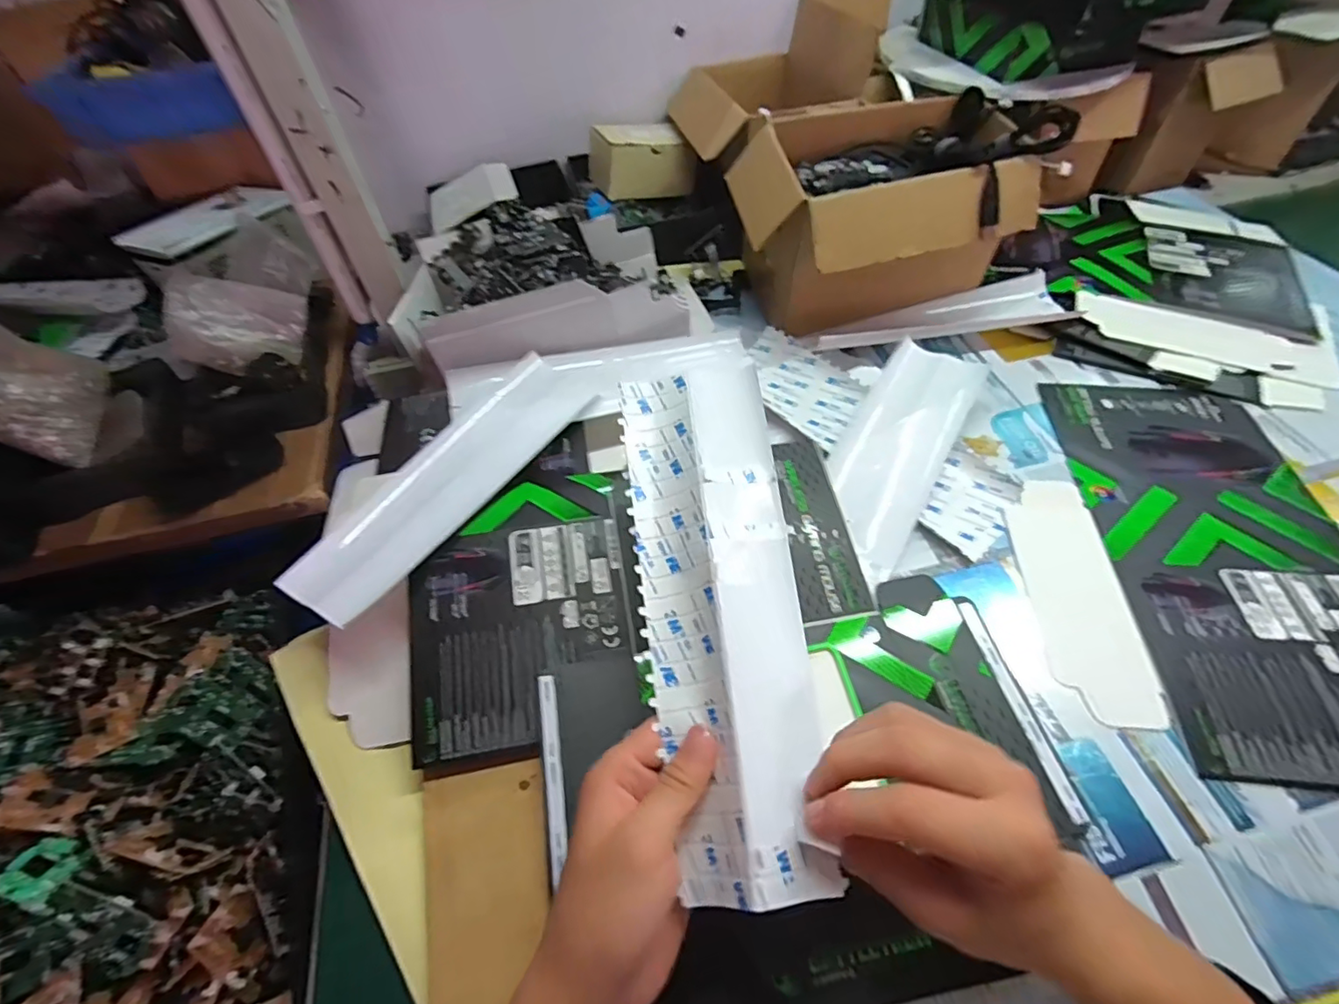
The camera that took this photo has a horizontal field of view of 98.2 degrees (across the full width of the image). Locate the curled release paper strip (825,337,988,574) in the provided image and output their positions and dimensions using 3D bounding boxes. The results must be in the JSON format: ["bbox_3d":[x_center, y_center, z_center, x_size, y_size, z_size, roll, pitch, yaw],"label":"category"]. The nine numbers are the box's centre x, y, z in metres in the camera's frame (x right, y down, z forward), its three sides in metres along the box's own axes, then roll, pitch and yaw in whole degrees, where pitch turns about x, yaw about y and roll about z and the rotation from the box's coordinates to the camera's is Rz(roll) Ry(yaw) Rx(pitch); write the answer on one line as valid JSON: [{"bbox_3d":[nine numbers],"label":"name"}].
[{"bbox_3d":[0.194,-0.056,0.495,0.087,0.031,0.220,24,58,21],"label":"curled release paper strip"}]

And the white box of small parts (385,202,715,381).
[{"bbox_3d":[-0.124,-0.222,0.607,0.308,0.088,0.194,-16,53,-9],"label":"white box of small parts"}]

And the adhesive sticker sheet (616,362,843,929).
[{"bbox_3d":[0.026,0.048,0.315,0.083,0.028,0.282,-7,64,-2],"label":"adhesive sticker sheet"}]

